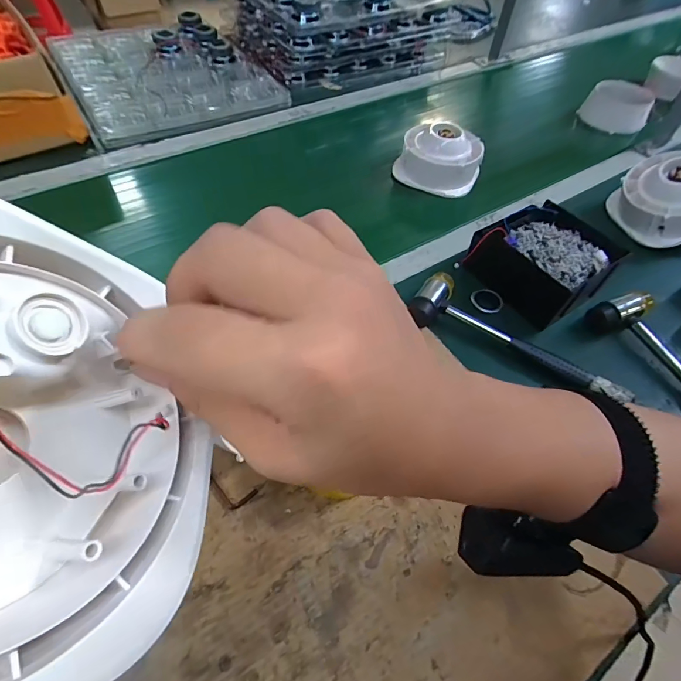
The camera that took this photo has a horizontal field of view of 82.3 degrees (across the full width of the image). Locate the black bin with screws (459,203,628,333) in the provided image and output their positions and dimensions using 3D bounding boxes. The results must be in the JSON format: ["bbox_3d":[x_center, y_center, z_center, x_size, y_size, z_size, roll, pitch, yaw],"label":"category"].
[{"bbox_3d":[0.261,-0.105,0.504,0.143,0.065,0.141,-32,63,-23],"label":"black bin with screws"}]

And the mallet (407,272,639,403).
[{"bbox_3d":[0.206,-0.009,0.453,0.246,0.026,0.081,23,57,12],"label":"mallet"}]

